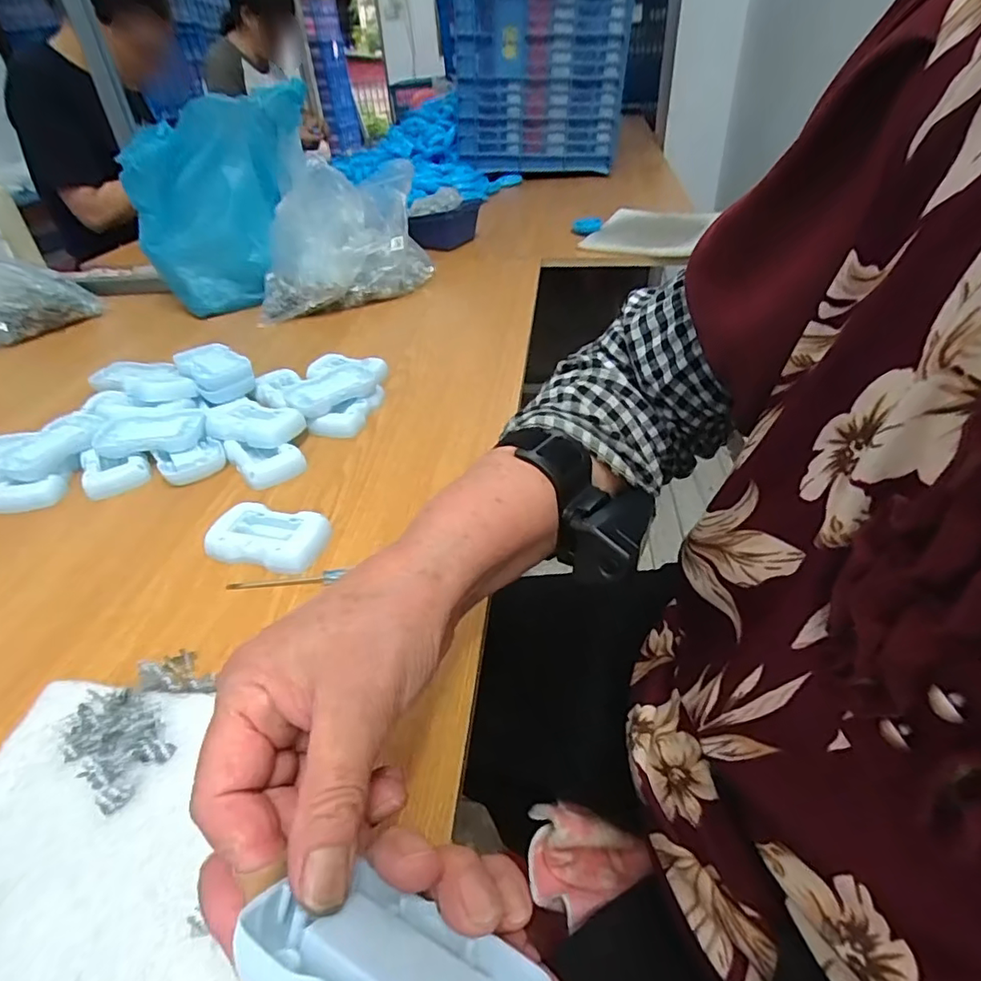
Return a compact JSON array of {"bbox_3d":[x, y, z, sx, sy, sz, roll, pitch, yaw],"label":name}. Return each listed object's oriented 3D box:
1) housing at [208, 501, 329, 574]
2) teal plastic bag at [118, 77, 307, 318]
[{"bbox_3d":[-0.166,0.036,0.418,0.087,0.020,0.049,9,39,13],"label":"housing"},{"bbox_3d":[-0.379,-0.406,0.796,0.253,0.263,0.100,-10,39,-10],"label":"teal plastic bag"}]

